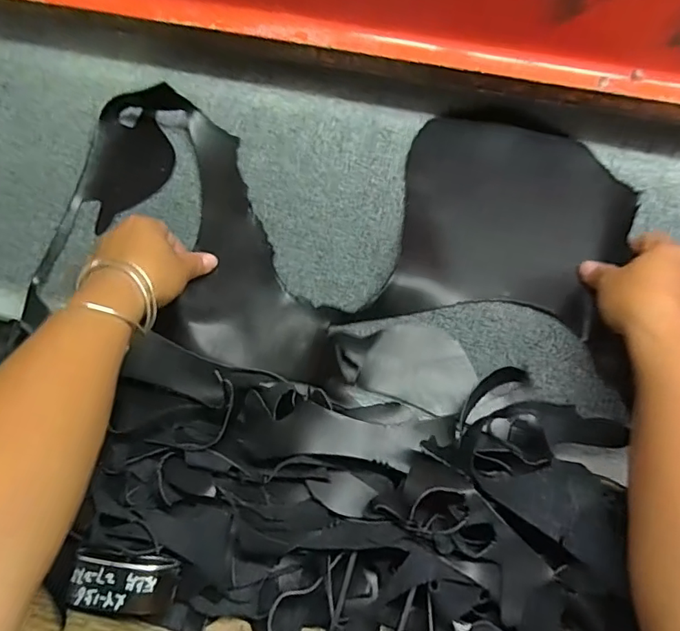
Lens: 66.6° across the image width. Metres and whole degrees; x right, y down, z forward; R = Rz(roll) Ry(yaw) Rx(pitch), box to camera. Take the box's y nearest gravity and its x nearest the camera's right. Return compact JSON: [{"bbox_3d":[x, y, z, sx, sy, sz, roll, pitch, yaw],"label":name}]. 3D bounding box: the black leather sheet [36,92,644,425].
[{"bbox_3d":[-0.002,-0.084,0.488,0.524,0.020,0.298,11,71,7],"label":"black leather sheet"}]

